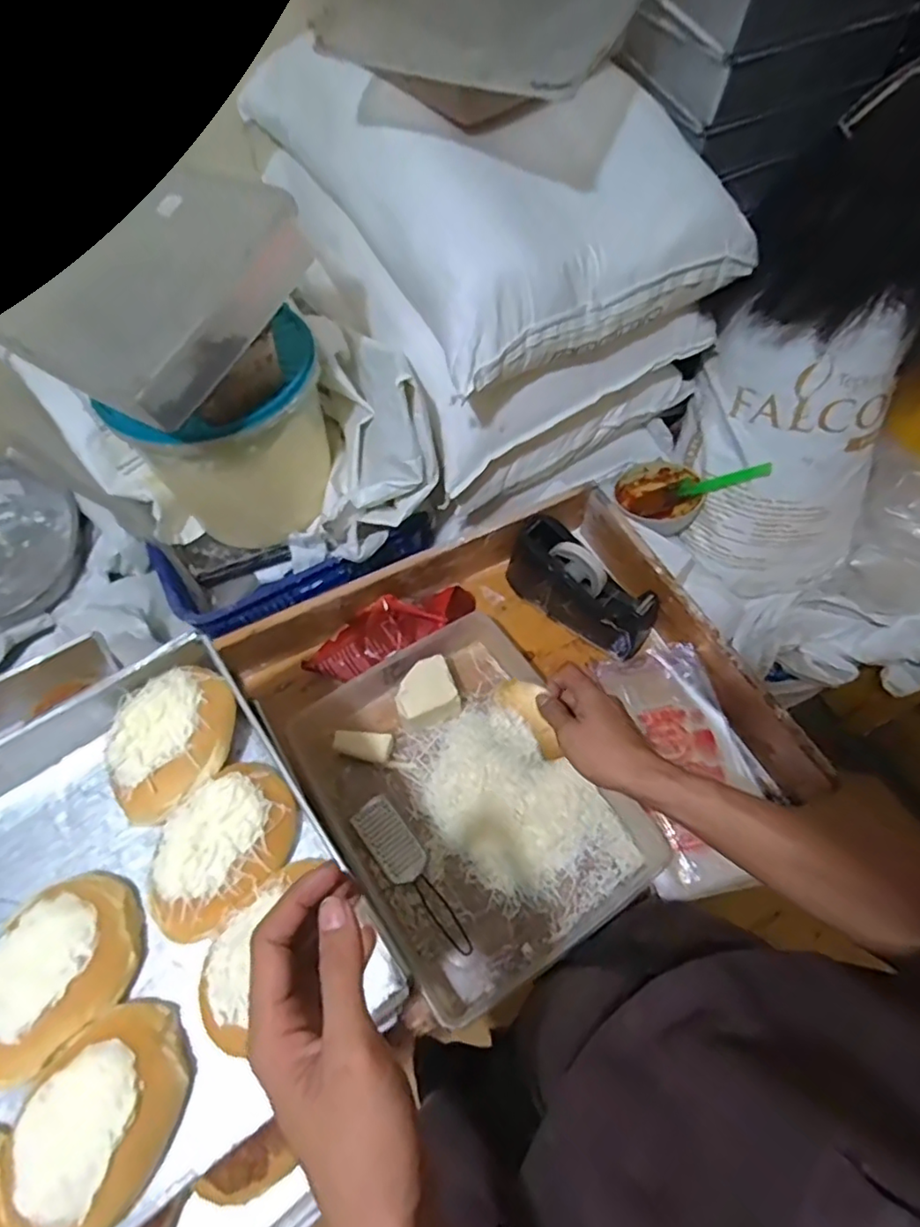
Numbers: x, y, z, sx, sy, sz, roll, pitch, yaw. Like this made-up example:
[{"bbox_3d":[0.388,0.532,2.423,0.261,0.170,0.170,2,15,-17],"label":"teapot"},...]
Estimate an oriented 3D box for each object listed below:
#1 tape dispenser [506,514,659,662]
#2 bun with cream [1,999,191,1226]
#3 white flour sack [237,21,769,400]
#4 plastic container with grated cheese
[{"bbox_3d":[0.157,-0.035,0.787,0.203,0.110,0.067,38,68,18],"label":"tape dispenser"},{"bbox_3d":[-0.238,0.329,0.389,0.098,0.041,0.131,24,64,12],"label":"bun with cream"},{"bbox_3d":[0.024,-0.622,0.829,0.437,0.177,0.631,-25,65,-13],"label":"white flour sack"},{"bbox_3d":[0.011,0.206,0.692,0.296,0.068,0.361,-31,66,-16],"label":"plastic container with grated cheese"}]

